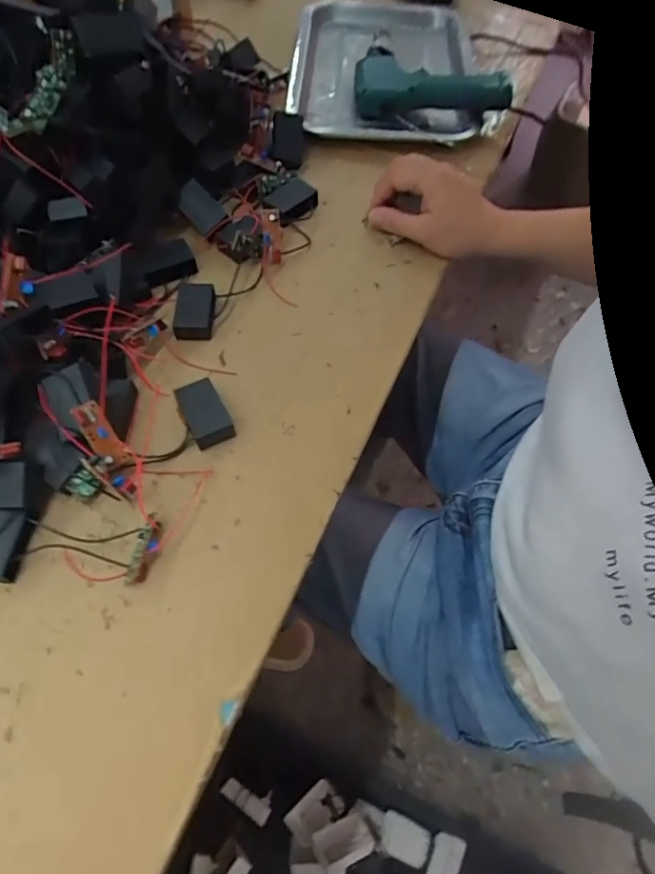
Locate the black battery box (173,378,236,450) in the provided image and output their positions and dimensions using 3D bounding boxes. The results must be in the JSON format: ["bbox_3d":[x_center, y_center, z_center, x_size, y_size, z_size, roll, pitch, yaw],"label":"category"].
[{"bbox_3d":[-0.090,-0.018,0.388,0.030,0.015,0.049,-24,64,-16],"label":"black battery box"}]

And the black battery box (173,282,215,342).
[{"bbox_3d":[-0.108,-0.101,0.429,0.032,0.018,0.050,-2,60,-5],"label":"black battery box"}]

